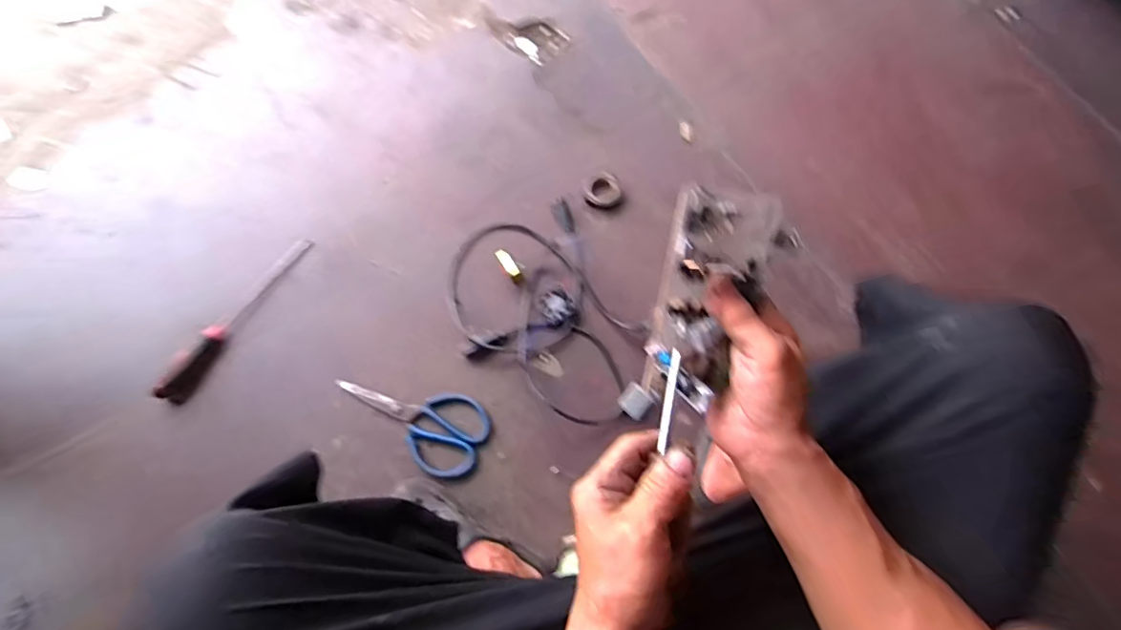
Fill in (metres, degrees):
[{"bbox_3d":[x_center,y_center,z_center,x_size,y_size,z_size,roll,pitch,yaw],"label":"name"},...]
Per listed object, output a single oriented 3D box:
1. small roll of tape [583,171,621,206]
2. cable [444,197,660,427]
[{"bbox_3d":[0.071,-0.206,0.874,0.058,0.027,0.051,14,74,6],"label":"small roll of tape"},{"bbox_3d":[-0.021,0.010,0.801,0.242,0.022,0.371,-29,75,-7],"label":"cable"}]

